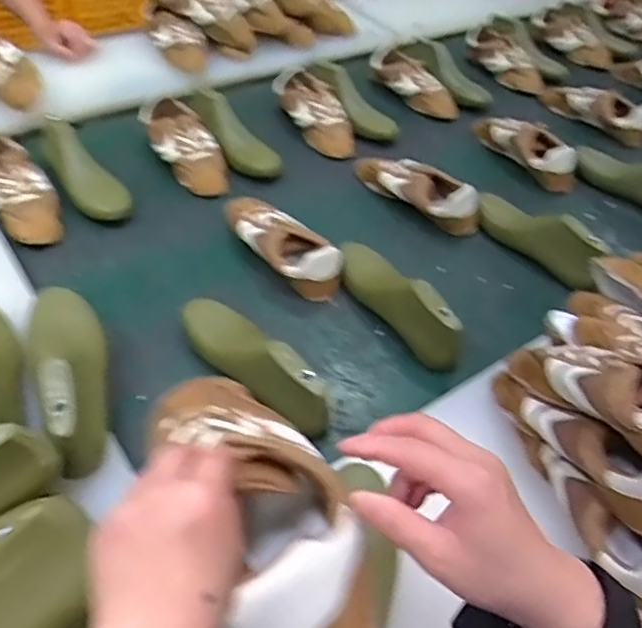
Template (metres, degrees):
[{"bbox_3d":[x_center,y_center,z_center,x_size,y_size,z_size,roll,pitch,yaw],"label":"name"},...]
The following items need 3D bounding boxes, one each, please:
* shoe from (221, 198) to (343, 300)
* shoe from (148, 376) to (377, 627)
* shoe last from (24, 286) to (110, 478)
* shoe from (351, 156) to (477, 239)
[{"bbox_3d":[-0.069,-0.119,0.911,0.085,0.065,0.250,-30,57,-28],"label":"shoe"},{"bbox_3d":[-0.043,0.104,0.375,0.085,0.067,0.222,-20,37,-22],"label":"shoe"},{"bbox_3d":[-0.269,0.060,0.646,0.084,0.094,0.222,-17,52,-20],"label":"shoe last"},{"bbox_3d":[0.160,-0.220,1.041,0.246,0.067,0.071,33,53,22],"label":"shoe"}]

